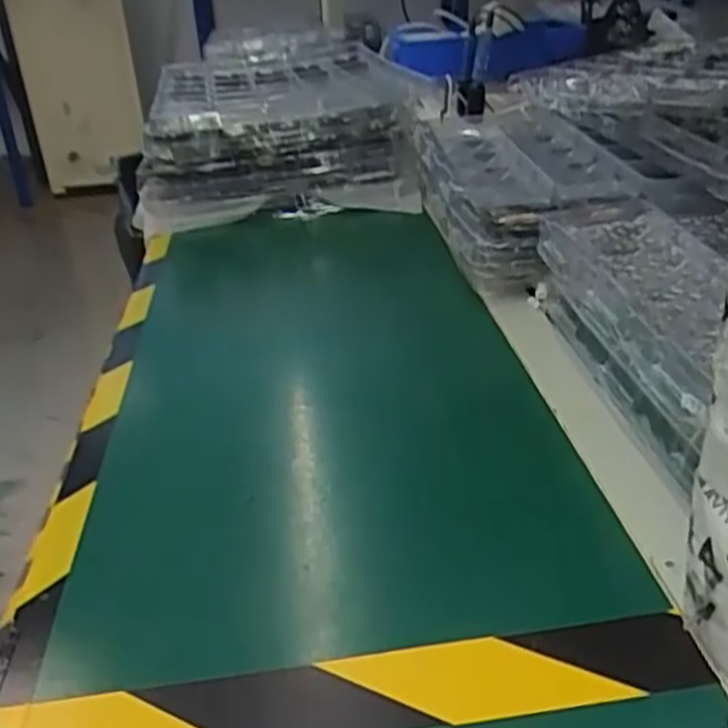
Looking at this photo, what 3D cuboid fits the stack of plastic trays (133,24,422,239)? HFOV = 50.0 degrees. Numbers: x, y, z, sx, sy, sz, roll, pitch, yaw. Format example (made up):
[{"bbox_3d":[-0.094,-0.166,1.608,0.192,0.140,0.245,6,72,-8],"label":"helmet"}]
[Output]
[{"bbox_3d":[-0.117,-0.316,1.008,0.312,0.142,0.442,-6,29,-3],"label":"stack of plastic trays"}]

